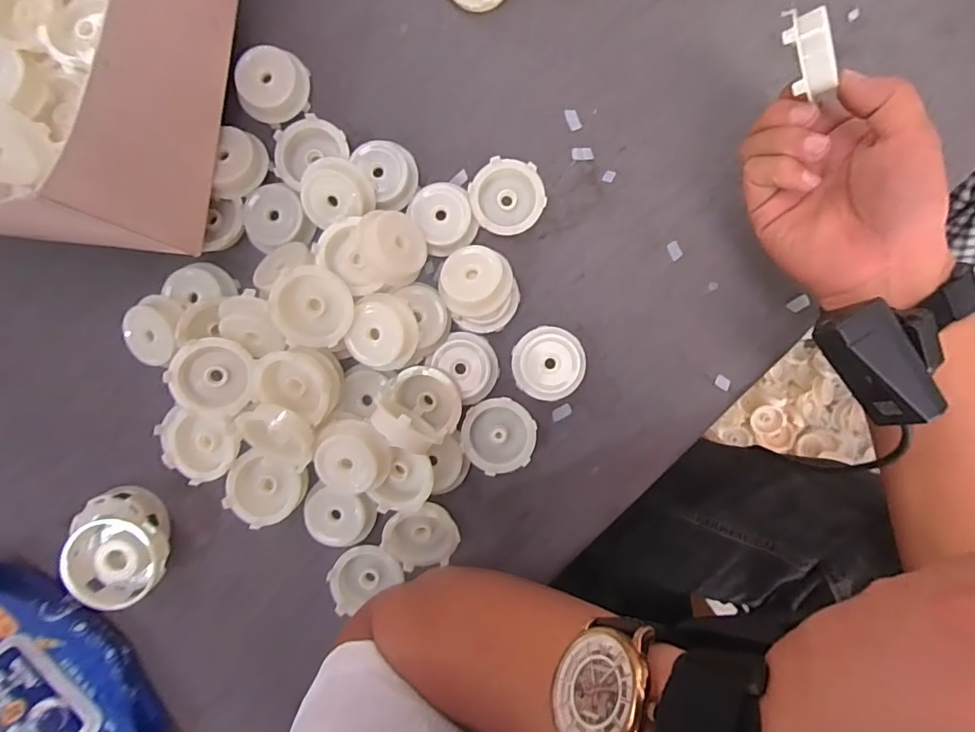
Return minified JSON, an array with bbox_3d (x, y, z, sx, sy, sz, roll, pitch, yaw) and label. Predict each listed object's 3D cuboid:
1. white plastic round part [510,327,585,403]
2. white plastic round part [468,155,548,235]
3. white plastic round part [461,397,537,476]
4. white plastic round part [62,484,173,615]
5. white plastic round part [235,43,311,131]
[{"bbox_3d":[0.046,-0.002,0.368,0.052,0.022,0.054,0,91,1],"label":"white plastic round part"},{"bbox_3d":[0.015,-0.125,0.369,0.052,0.018,0.053,0,91,1],"label":"white plastic round part"},{"bbox_3d":[0.009,0.051,0.370,0.053,0.018,0.054,0,91,1],"label":"white plastic round part"},{"bbox_3d":[-0.273,0.135,0.365,0.069,0.037,0.077,-35,90,2],"label":"white plastic round part"},{"bbox_3d":[-0.159,-0.209,0.365,0.045,0.020,0.049,0,91,1],"label":"white plastic round part"}]

